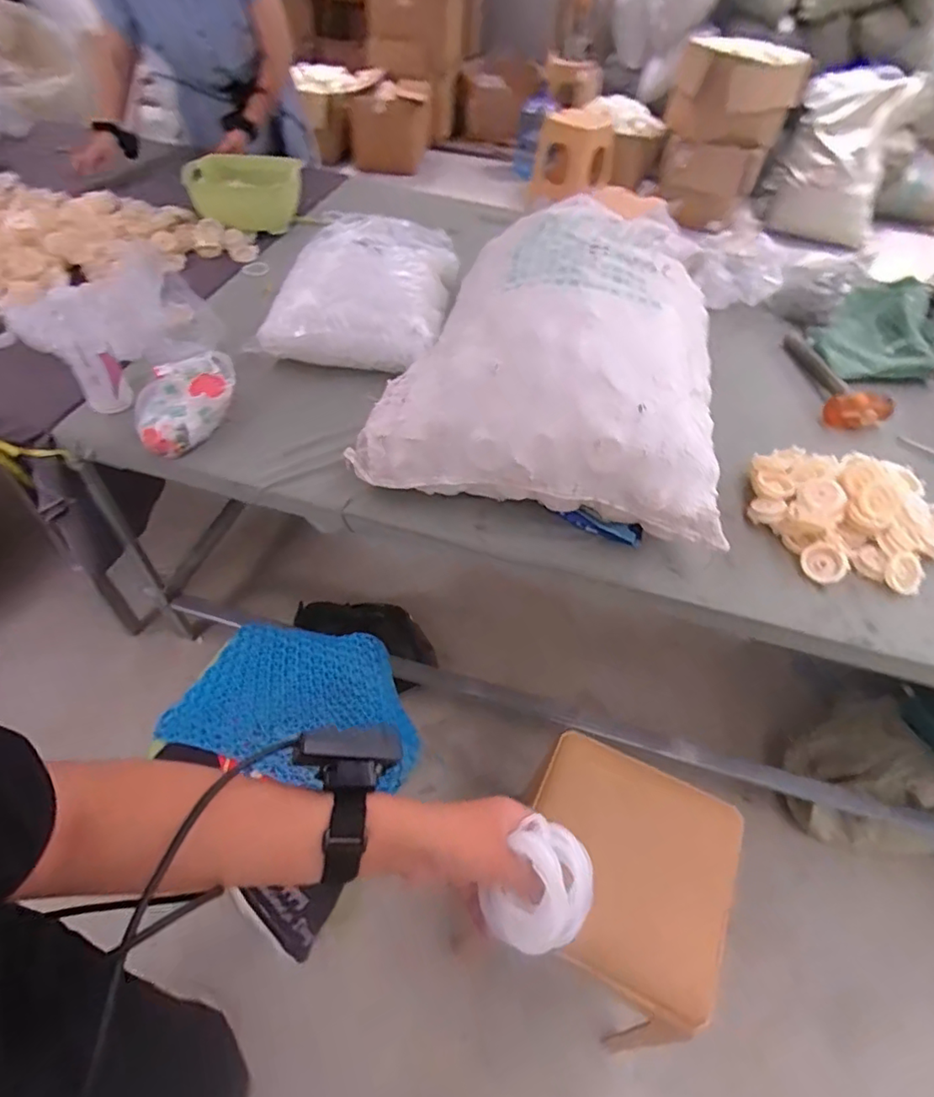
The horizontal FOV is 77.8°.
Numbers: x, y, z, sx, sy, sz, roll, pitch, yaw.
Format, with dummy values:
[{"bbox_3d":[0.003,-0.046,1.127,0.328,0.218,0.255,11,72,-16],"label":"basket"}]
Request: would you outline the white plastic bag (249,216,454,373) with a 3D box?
[{"bbox_3d":[-0.192,-0.504,1.099,0.324,0.137,0.374,8,51,1],"label":"white plastic bag"}]

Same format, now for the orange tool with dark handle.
[{"bbox_3d":[0.698,-0.332,1.101,0.090,0.059,0.283,3,51,-3],"label":"orange tool with dark handle"}]

